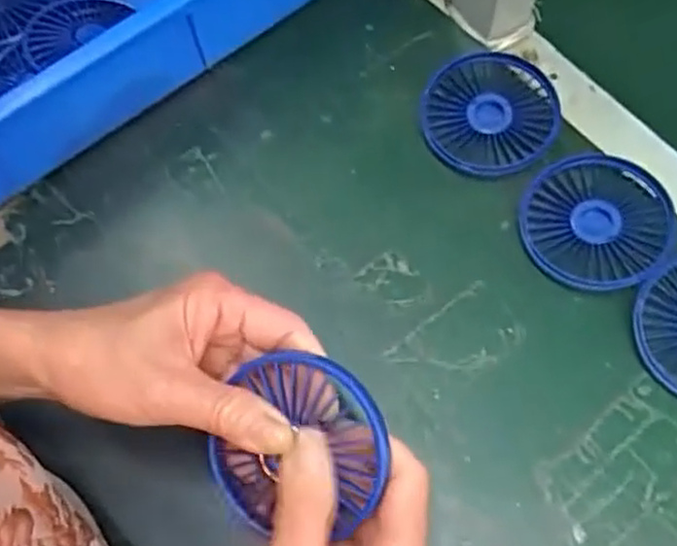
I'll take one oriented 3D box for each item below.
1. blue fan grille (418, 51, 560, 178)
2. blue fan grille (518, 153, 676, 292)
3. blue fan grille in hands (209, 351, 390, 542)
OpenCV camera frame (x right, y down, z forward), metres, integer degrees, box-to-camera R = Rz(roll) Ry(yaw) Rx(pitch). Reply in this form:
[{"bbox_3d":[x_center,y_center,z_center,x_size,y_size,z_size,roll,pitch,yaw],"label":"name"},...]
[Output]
[{"bbox_3d":[0.099,-0.104,0.462,0.086,0.027,0.085,-1,66,3],"label":"blue fan grille"},{"bbox_3d":[0.156,-0.032,0.429,0.085,0.025,0.084,25,70,13],"label":"blue fan grille"},{"bbox_3d":[-0.021,0.079,0.324,0.086,0.015,0.079,-11,85,23],"label":"blue fan grille in hands"}]

